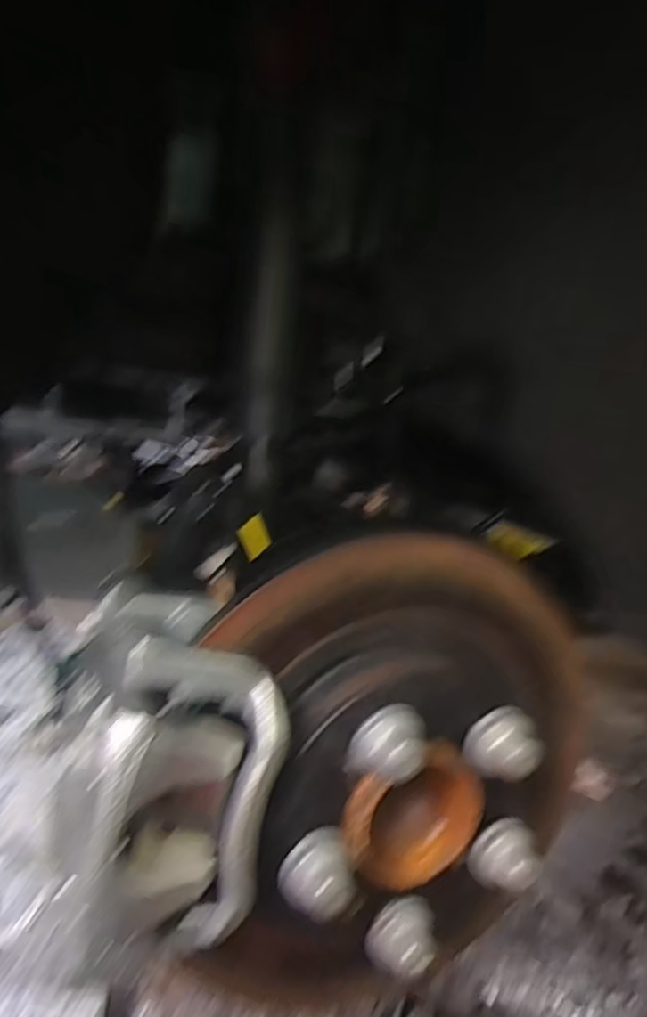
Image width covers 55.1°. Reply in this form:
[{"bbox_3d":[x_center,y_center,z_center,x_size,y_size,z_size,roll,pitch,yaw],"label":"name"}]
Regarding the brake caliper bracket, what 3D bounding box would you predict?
[{"bbox_3d":[-0.066,0.113,0.275,0.081,0.132,0.077,1,10,-23],"label":"brake caliper bracket"}]

